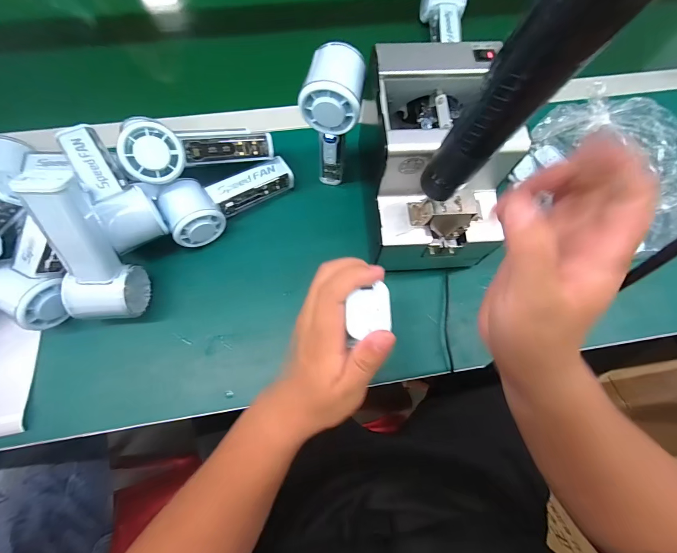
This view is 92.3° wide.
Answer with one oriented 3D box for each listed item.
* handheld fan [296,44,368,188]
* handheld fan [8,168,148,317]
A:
[{"bbox_3d":[-0.005,-0.160,0.355,0.056,0.152,0.057,14,71,3],"label":"handheld fan"},{"bbox_3d":[-0.234,-0.020,0.297,0.060,0.147,0.054,-8,38,-5],"label":"handheld fan"}]

